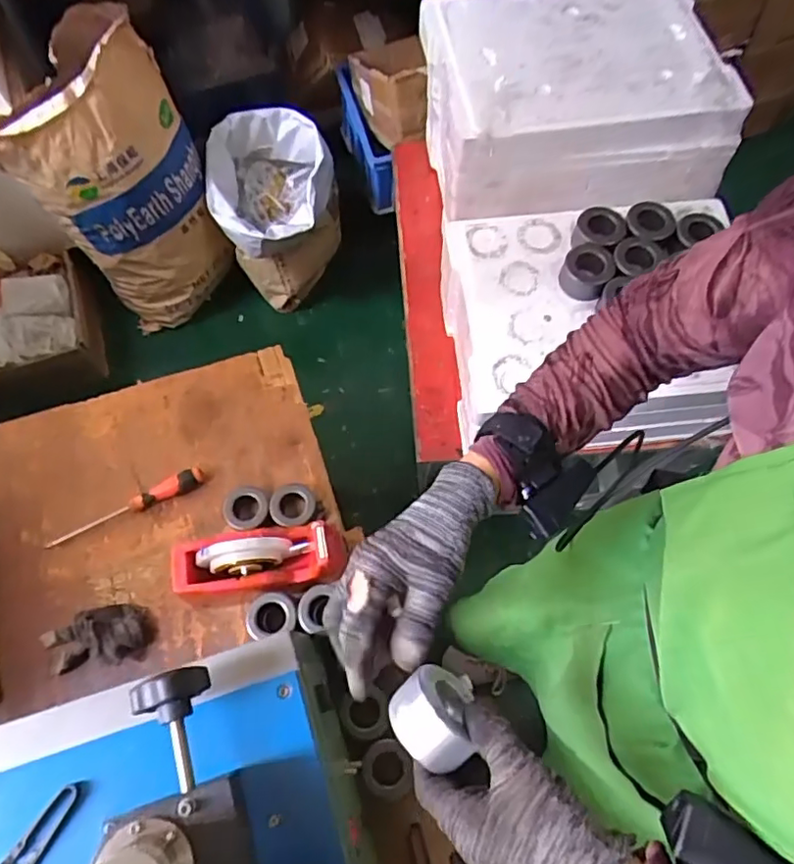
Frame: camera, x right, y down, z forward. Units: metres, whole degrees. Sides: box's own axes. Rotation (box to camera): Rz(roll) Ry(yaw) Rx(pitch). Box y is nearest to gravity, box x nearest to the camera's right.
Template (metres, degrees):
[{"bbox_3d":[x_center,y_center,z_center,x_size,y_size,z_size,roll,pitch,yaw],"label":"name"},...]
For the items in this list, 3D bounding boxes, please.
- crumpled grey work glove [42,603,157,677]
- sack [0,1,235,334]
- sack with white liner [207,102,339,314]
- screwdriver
[{"bbox_3d":[-0.377,0.253,0.739,0.119,0.058,0.073,-8,67,-4],"label":"crumpled grey work glove"},{"bbox_3d":[-0.664,-0.585,1.437,0.394,0.610,0.314,-28,70,-12],"label":"sack"},{"bbox_3d":[-0.312,-0.581,1.589,0.311,0.380,0.306,-12,68,-6],"label":"sack with white liner"},{"bbox_3d":[-0.376,0.101,0.819,0.220,0.030,0.027,-23,69,-10],"label":"screwdriver"}]

